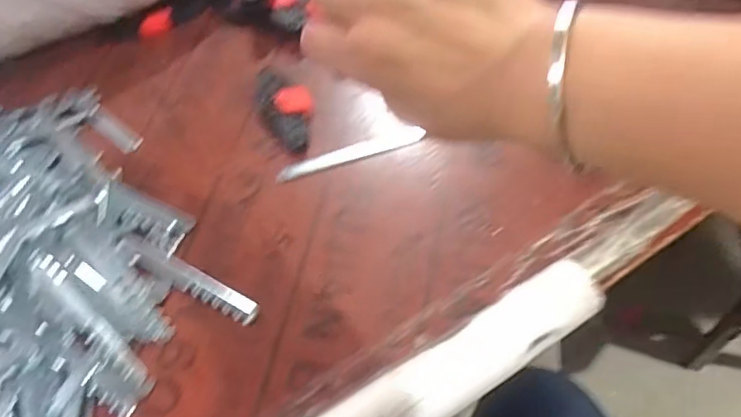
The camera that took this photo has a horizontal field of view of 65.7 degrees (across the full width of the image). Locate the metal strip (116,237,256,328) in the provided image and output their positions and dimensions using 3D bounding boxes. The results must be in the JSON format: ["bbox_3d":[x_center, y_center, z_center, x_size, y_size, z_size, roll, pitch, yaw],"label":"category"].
[{"bbox_3d":[-0.155,0.058,0.483,0.147,0.007,0.023,20,59,22],"label":"metal strip"}]

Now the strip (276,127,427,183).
[{"bbox_3d":[-0.019,-0.054,0.550,0.143,0.007,0.019,-17,53,-4],"label":"strip"}]

